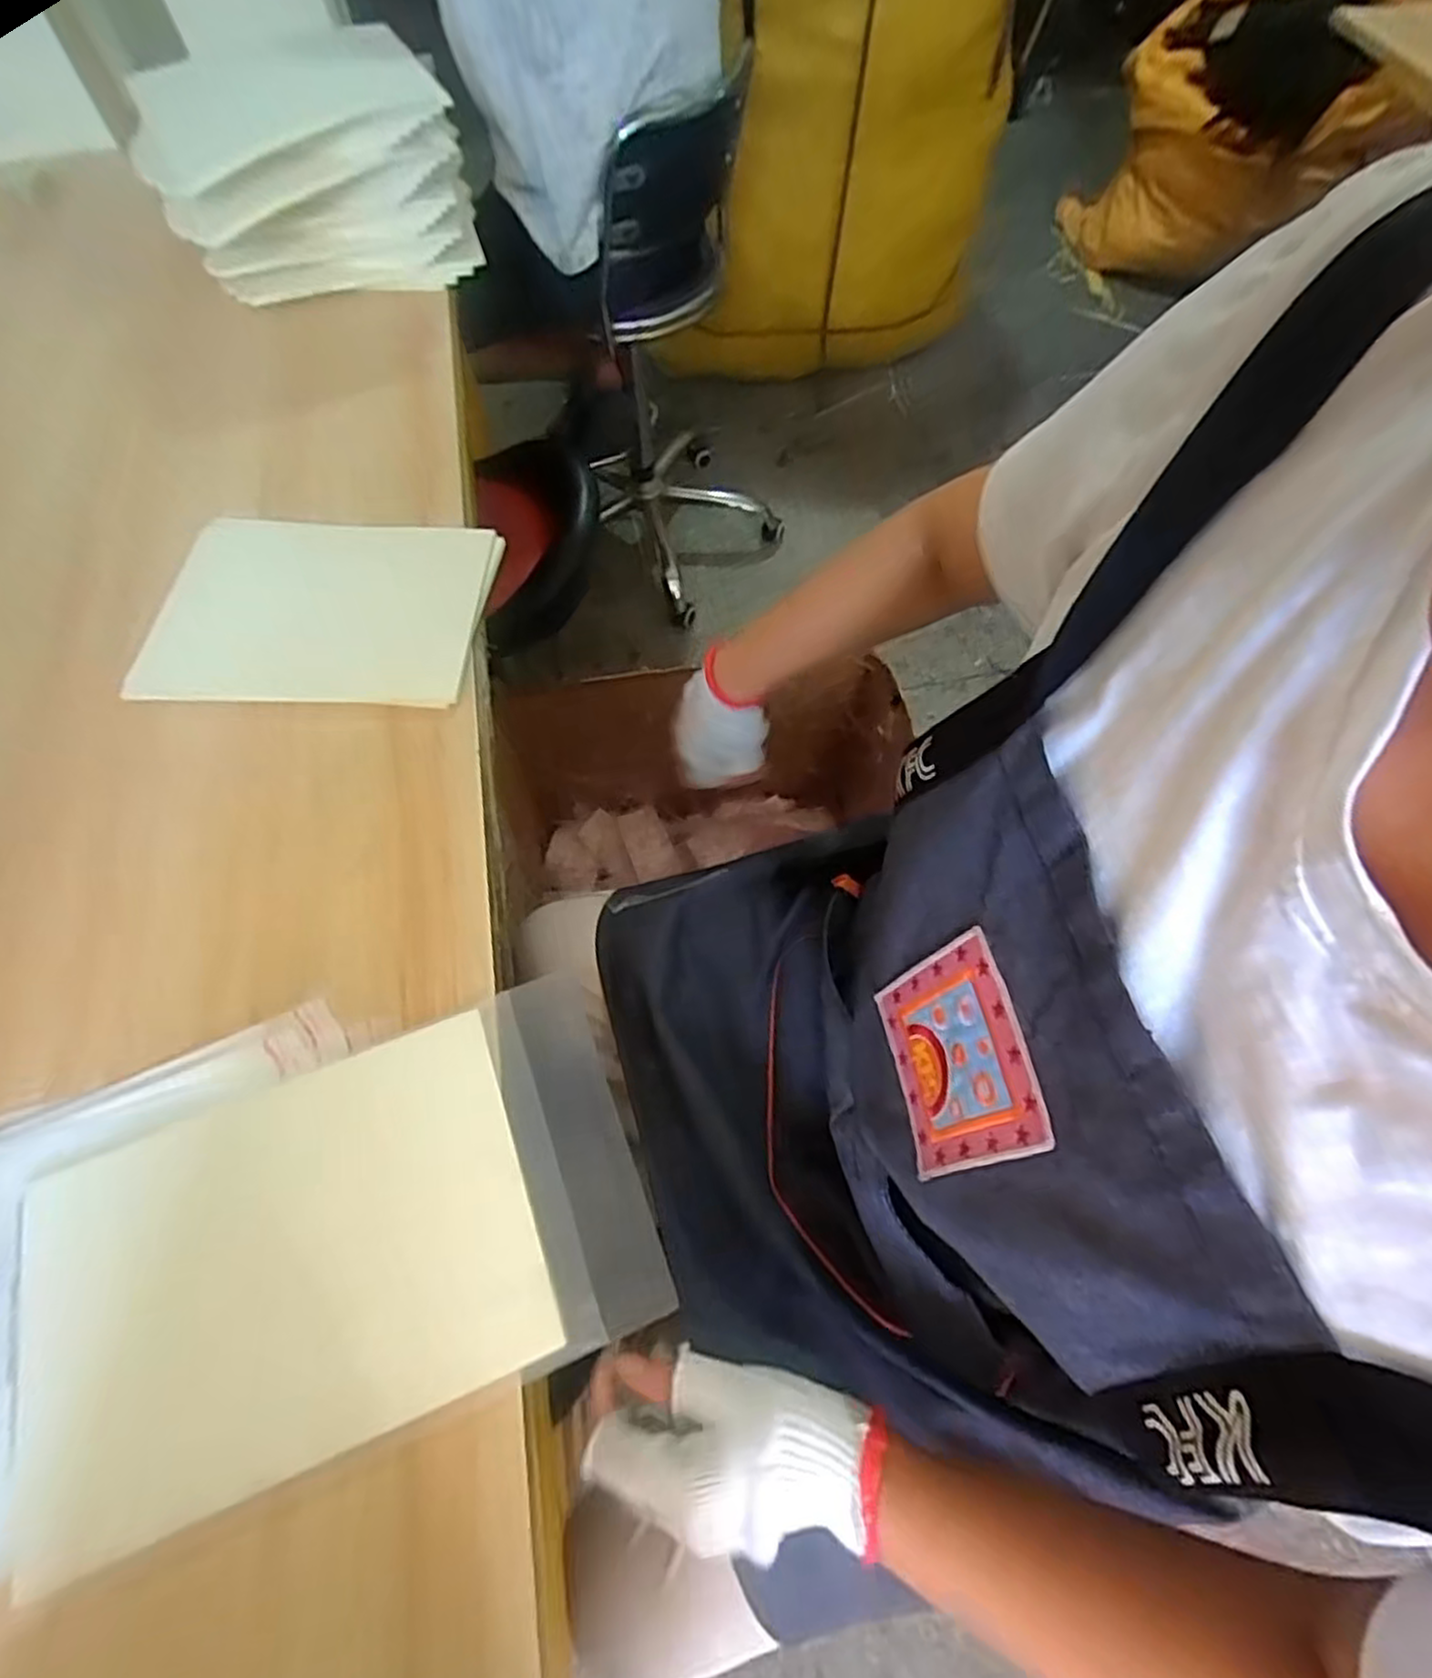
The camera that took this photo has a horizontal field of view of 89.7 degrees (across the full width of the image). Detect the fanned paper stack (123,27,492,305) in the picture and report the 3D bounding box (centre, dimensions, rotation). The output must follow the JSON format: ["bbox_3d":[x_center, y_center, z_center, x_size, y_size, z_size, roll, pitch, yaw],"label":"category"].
[{"bbox_3d":[-0.373,-0.611,0.684,0.272,0.187,0.160,-18,65,-9],"label":"fanned paper stack"}]

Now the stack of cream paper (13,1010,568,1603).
[{"bbox_3d":[-0.232,0.226,0.388,0.256,0.009,0.183,-20,65,-10],"label":"stack of cream paper"}]

